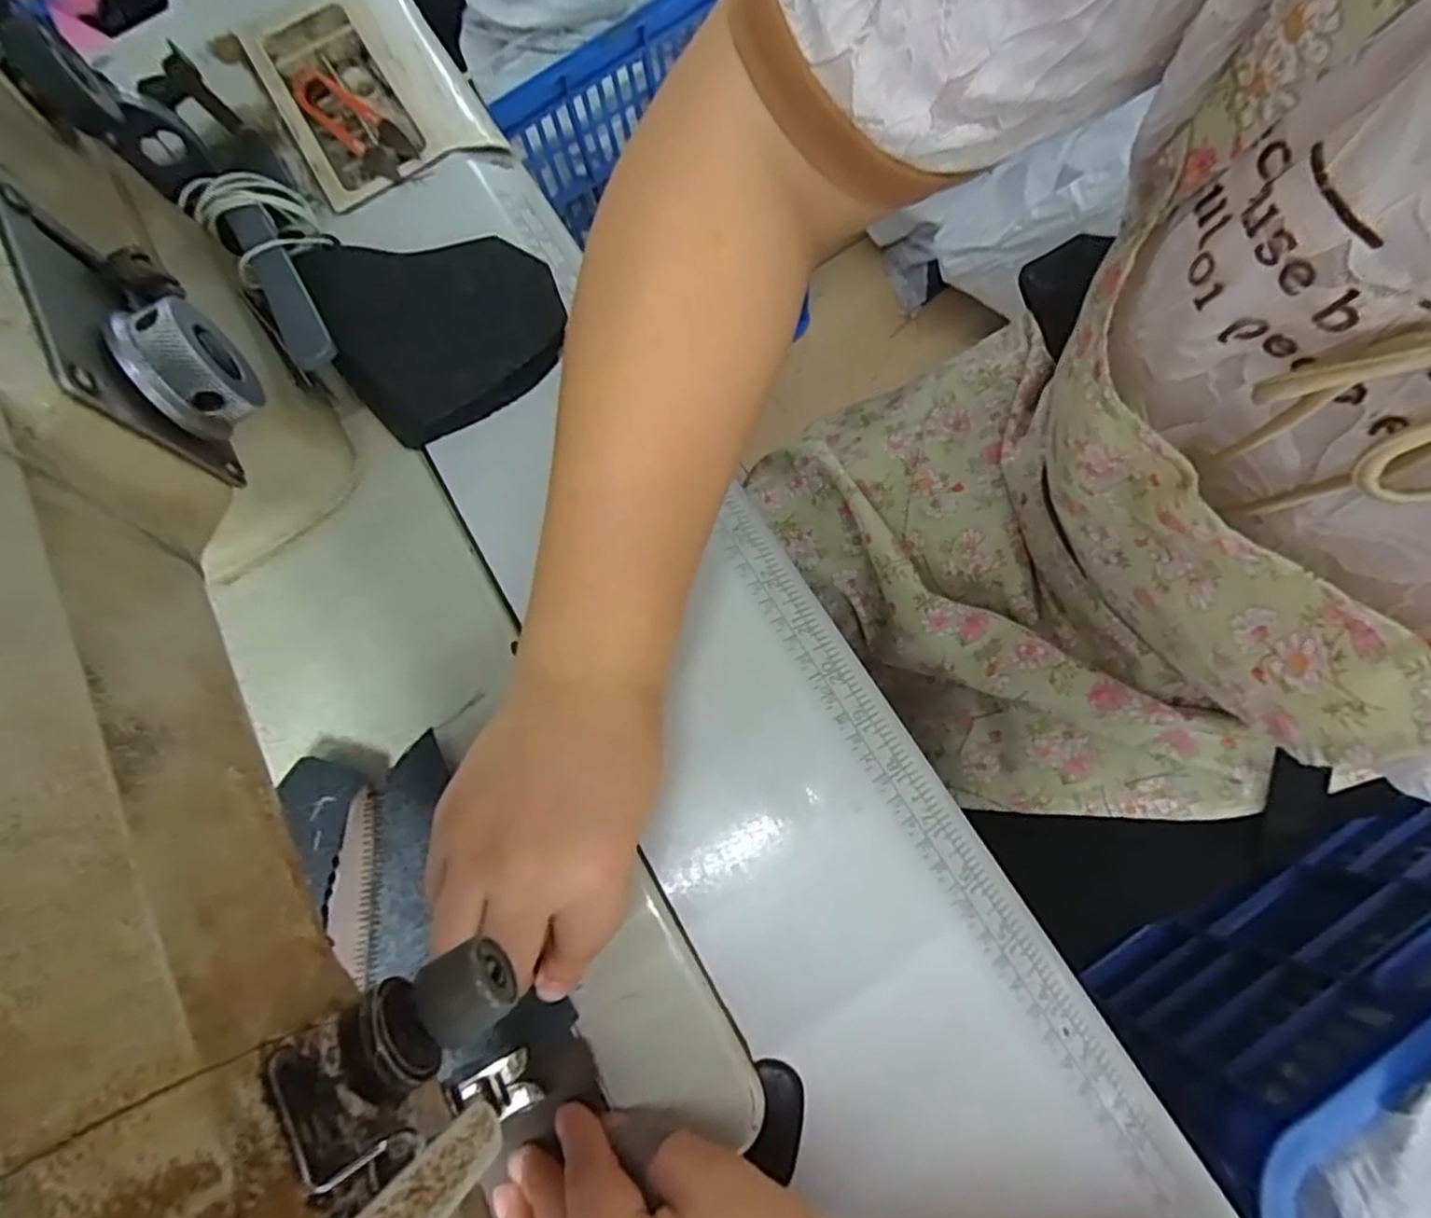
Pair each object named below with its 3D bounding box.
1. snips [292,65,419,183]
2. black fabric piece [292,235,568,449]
[{"bbox_3d":[-0.207,-0.278,0.409,0.026,0.017,0.102,-43,76,-10],"label":"snips"},{"bbox_3d":[-0.136,-0.146,0.359,0.105,0.031,0.111,-27,74,-6],"label":"black fabric piece"}]

